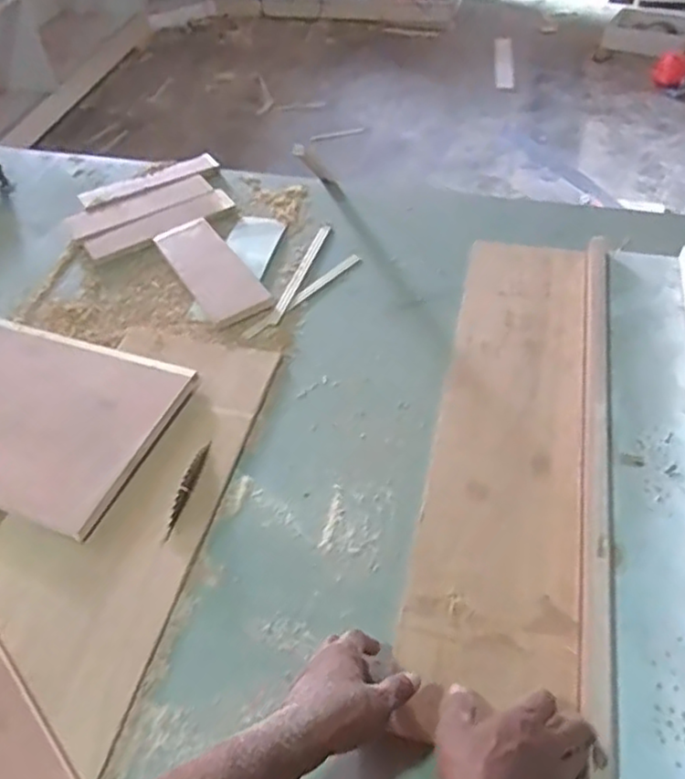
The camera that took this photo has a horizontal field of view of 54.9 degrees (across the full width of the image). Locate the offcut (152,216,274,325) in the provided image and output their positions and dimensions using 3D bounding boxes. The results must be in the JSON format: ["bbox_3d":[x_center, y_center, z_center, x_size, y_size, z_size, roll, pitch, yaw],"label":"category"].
[{"bbox_3d":[-0.204,-0.189,1.013,0.089,0.022,0.251,-26,52,-20],"label":"offcut"}]

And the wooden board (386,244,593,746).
[{"bbox_3d":[0.209,0.043,0.802,0.178,0.034,0.723,10,50,11],"label":"wooden board"}]

